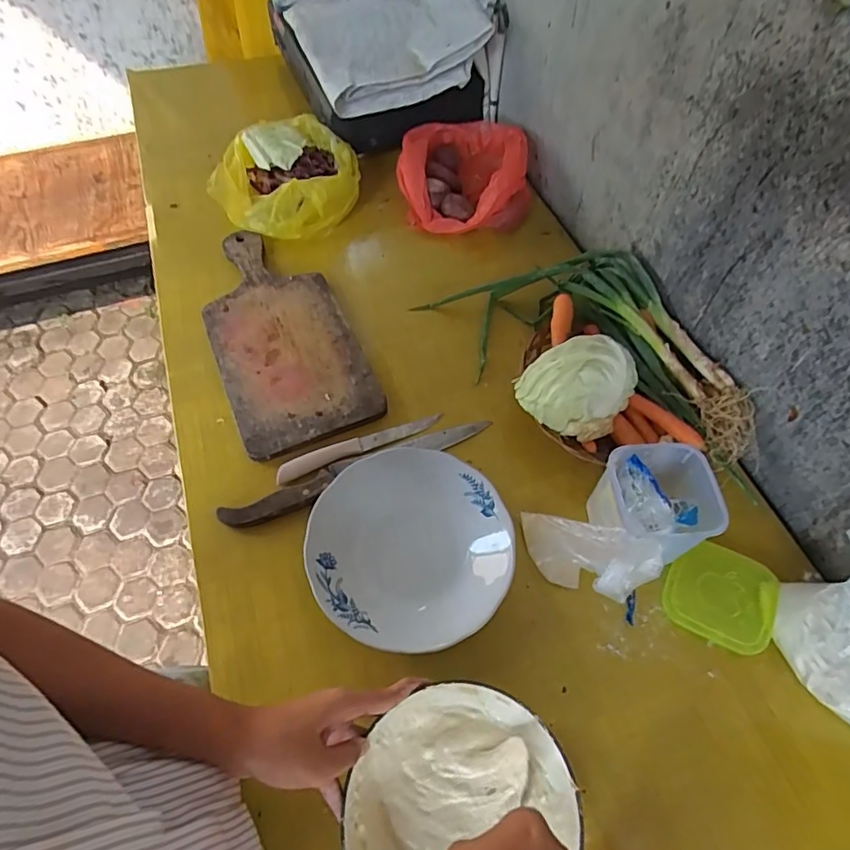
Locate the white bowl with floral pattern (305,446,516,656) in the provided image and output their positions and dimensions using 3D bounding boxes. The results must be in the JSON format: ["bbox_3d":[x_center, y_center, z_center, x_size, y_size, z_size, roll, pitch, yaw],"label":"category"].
[{"bbox_3d":[-0.014,0.119,0.532,0.191,0.049,0.196,0,59,0],"label":"white bowl with floral pattern"}]

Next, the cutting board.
[{"bbox_3d":[-0.190,-0.122,0.695,0.165,0.025,0.353,-22,61,-12],"label":"cutting board"}]

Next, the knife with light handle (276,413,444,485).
[{"bbox_3d":[-0.074,0.022,0.608,0.190,0.012,0.025,-23,61,-13],"label":"knife with light handle"}]

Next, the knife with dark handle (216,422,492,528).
[{"bbox_3d":[-0.071,0.046,0.585,0.306,0.031,0.038,-21,61,-12],"label":"knife with dark handle"}]

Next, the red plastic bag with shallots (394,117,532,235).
[{"bbox_3d":[0.058,-0.393,0.834,0.189,0.087,0.203,-1,59,0],"label":"red plastic bag with shallots"}]

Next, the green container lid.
[{"bbox_3d":[0.289,0.164,0.525,0.094,0.015,0.092,24,62,14],"label":"green container lid"}]

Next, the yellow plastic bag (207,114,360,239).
[{"bbox_3d":[-0.214,-0.377,0.824,0.219,0.074,0.207,-15,60,-8],"label":"yellow plastic bag"}]

